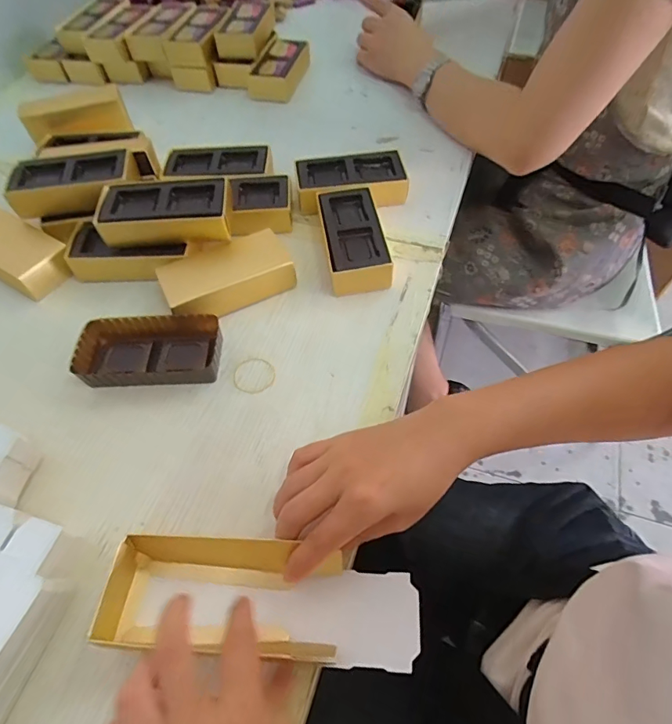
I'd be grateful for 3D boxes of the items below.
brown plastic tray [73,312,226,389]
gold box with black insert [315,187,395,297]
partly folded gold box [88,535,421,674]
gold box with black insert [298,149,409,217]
[{"bbox_3d":[-0.155,-0.012,0.386,0.115,0.021,0.057,-3,56,1],"label":"brown plastic tray"},{"bbox_3d":[0.017,-0.118,0.444,0.056,0.032,0.118,-7,56,-2],"label":"gold box with black insert"},{"bbox_3d":[-0.043,0.146,0.278,0.184,0.035,0.066,7,58,4],"label":"partly folded gold box"},{"bbox_3d":[0.015,-0.193,0.490,0.111,0.029,0.059,-9,56,-3],"label":"gold box with black insert"}]

